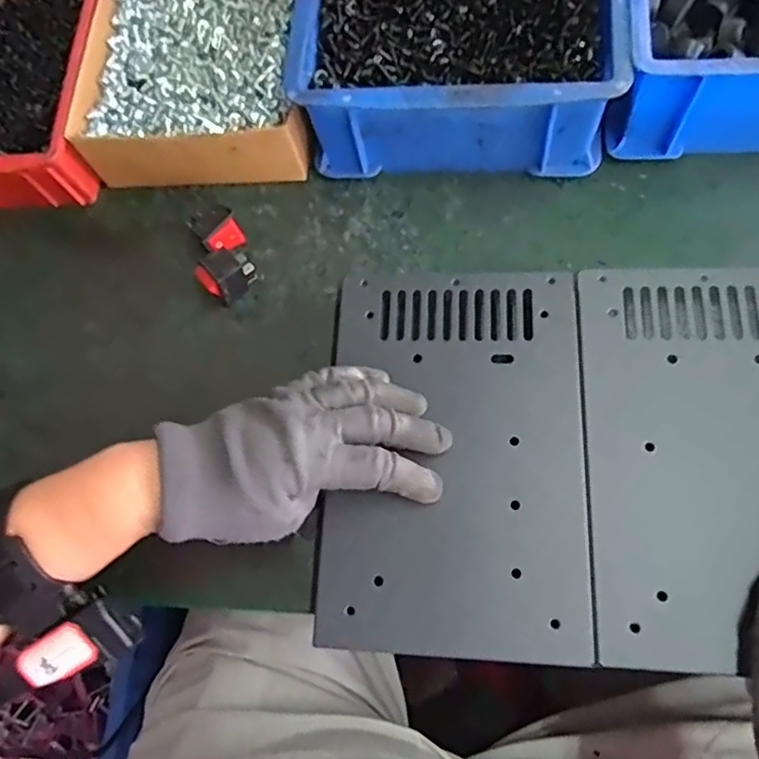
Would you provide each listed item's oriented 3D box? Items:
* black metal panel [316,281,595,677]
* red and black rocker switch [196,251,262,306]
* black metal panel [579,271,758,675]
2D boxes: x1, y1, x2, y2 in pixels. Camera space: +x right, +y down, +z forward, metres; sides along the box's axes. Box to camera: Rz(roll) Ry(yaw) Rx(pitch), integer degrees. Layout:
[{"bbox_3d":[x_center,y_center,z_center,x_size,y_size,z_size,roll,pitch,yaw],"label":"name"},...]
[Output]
[{"bbox_3d":[0.044,0.041,0.362,0.148,0.015,0.222,2,71,3],"label":"black metal panel"},{"bbox_3d":[-0.103,-0.071,0.416,0.035,0.028,0.022,-39,70,-6],"label":"red and black rocker switch"},{"bbox_3d":[0.194,0.041,0.343,0.151,0.012,0.222,3,72,3],"label":"black metal panel"}]

